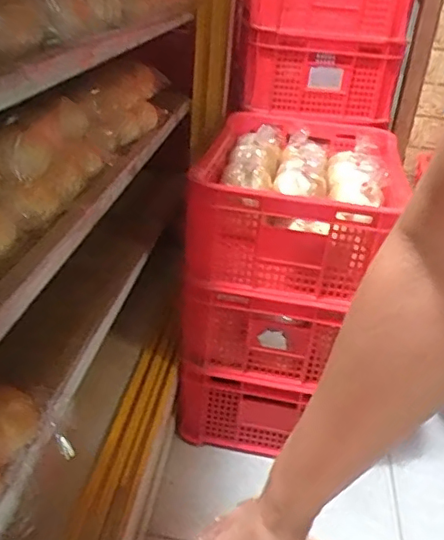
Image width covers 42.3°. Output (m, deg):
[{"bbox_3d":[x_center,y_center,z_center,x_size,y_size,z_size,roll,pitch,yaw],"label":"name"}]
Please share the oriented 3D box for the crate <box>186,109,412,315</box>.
[{"bbox_3d":[0.150,-0.142,1.127,0.359,0.190,0.485,8,29,4],"label":"crate"}]

